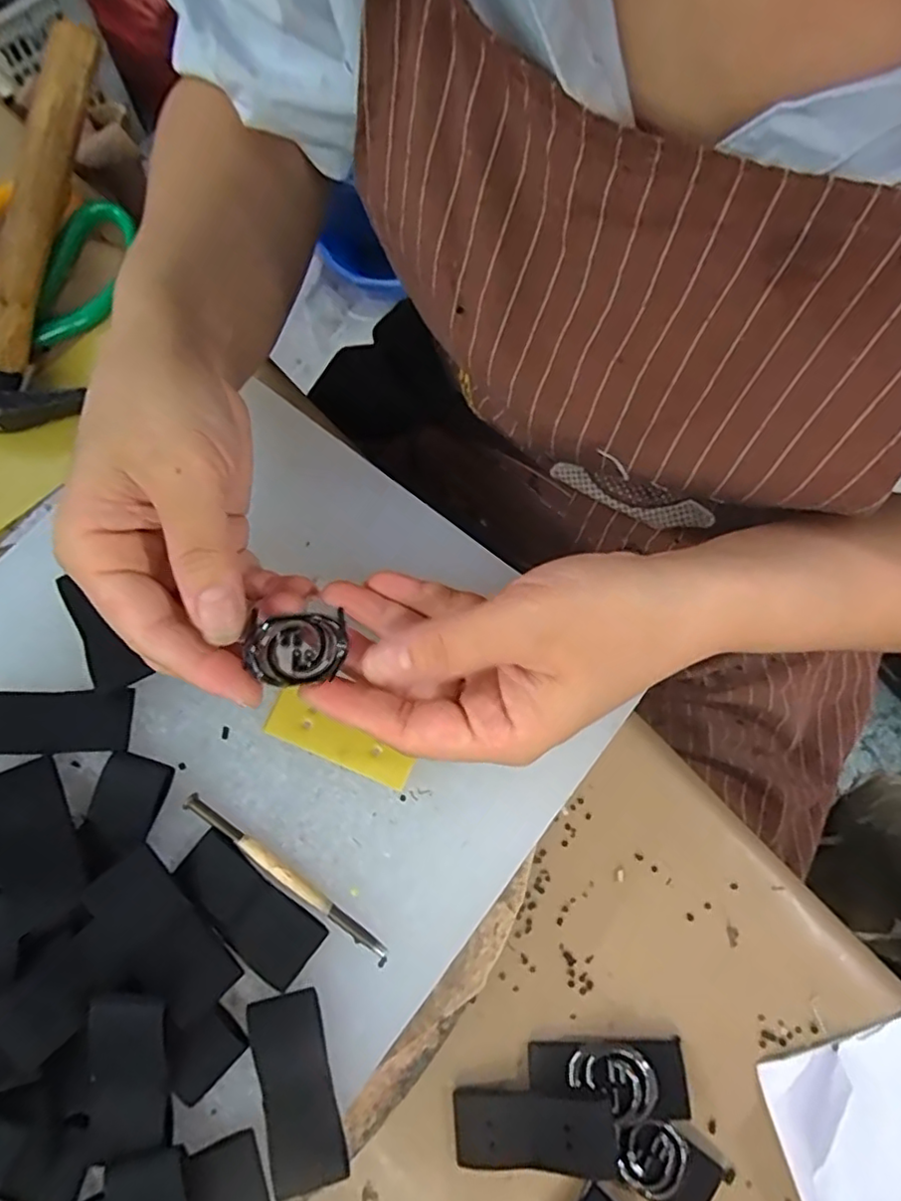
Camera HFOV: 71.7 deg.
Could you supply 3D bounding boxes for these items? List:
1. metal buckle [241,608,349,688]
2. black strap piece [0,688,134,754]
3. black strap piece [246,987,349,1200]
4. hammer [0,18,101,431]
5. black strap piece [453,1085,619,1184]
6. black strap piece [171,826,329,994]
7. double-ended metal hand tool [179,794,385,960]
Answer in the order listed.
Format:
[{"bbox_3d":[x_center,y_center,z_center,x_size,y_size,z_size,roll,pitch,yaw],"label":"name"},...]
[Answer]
[{"bbox_3d":[-0.054,0.016,0.216,0.034,0.008,0.025,-2,75,0],"label":"metal buckle"},{"bbox_3d":[-0.160,0.049,0.252,0.062,0.005,0.025,-2,75,0],"label":"black strap piece"},{"bbox_3d":[-0.055,0.173,0.220,0.025,0.004,0.059,-14,75,-3],"label":"black strap piece"},{"bbox_3d":[-0.242,-0.192,0.331,0.114,0.040,0.210,-1,75,1],"label":"hammer"},{"bbox_3d":[0.031,0.205,0.241,0.061,0.005,0.025,-10,59,16],"label":"black strap piece"},{"bbox_3d":[-0.077,0.116,0.235,0.060,0.004,0.026,38,79,10],"label":"black strap piece"},{"bbox_3d":[-0.064,0.104,0.238,0.094,0.006,0.006,34,78,9],"label":"double-ended metal hand tool"}]

